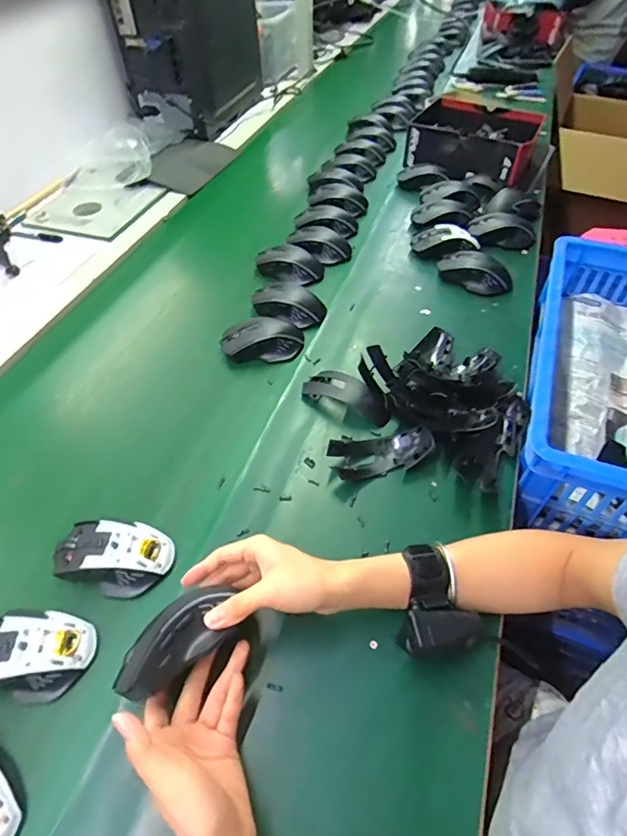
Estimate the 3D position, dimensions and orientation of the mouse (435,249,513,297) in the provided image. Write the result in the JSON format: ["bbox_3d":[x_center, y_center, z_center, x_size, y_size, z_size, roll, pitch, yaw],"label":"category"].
[{"bbox_3d":[0.264,-0.238,0.787,0.075,0.036,0.114,-37,58,-26],"label":"mouse"}]

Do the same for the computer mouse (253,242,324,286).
[{"bbox_3d":[-0.042,-0.263,0.816,0.111,0.041,0.076,25,55,20],"label":"computer mouse"}]

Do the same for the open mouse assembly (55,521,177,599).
[{"bbox_3d":[-0.204,0.139,0.487,0.117,0.034,0.070,1,50,2],"label":"open mouse assembly"}]

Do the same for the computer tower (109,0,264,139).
[{"bbox_3d":[-0.283,-0.902,1.114,0.193,0.387,0.323,13,52,12],"label":"computer tower"}]

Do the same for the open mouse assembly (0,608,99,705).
[{"bbox_3d":[-0.258,0.211,0.433,0.109,0.041,0.070,4,50,4],"label":"open mouse assembly"}]

